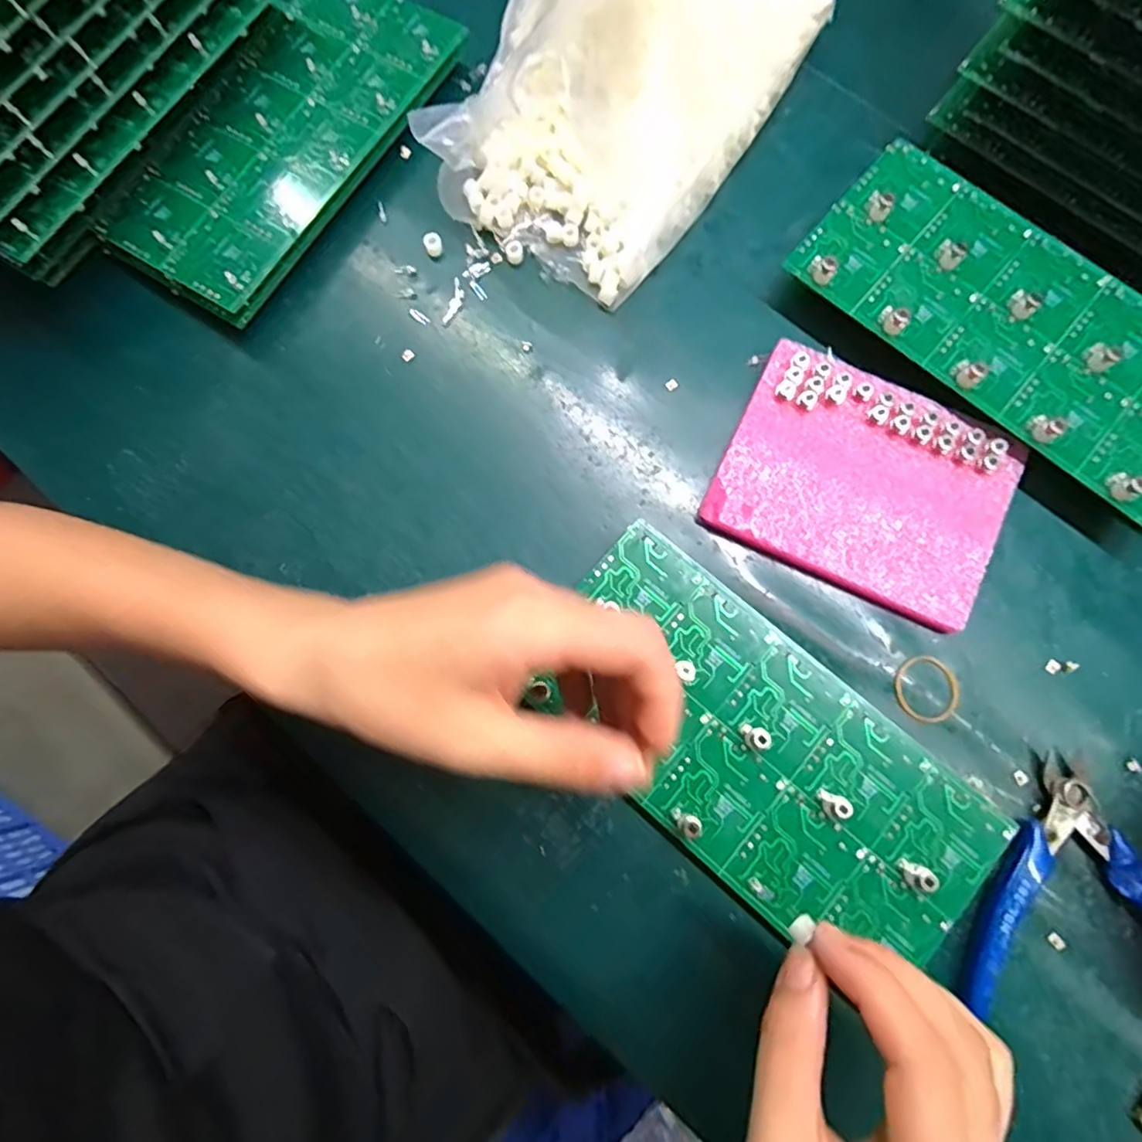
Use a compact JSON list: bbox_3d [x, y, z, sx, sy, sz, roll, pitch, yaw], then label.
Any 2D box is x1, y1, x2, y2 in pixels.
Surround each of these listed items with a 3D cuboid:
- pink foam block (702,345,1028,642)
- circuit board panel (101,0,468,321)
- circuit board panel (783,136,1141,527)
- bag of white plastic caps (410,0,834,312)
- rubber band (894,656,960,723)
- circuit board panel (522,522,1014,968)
[{"bbox_3d":[0.150,-0.044,0.312,0.137,0.019,0.107,26,79,6],"label":"pink foam block"},{"bbox_3d":[-0.167,-0.254,0.350,0.107,0.011,0.220,33,80,9],"label":"circuit board panel"},{"bbox_3d":[0.232,-0.130,0.311,0.221,0.011,0.105,41,82,8],"label":"circuit board panel"},{"bbox_3d":[0.039,-0.275,0.324,0.127,0.095,0.218,36,80,8],"label":"bag of white plastic caps"},{"bbox_3d":[0.176,0.058,0.297,0.031,0.004,0.031,0,77,1],"label":"rubber band"},{"bbox_3d":[0.085,0.084,0.282,0.219,0.010,0.106,40,81,9],"label":"circuit board panel"}]

